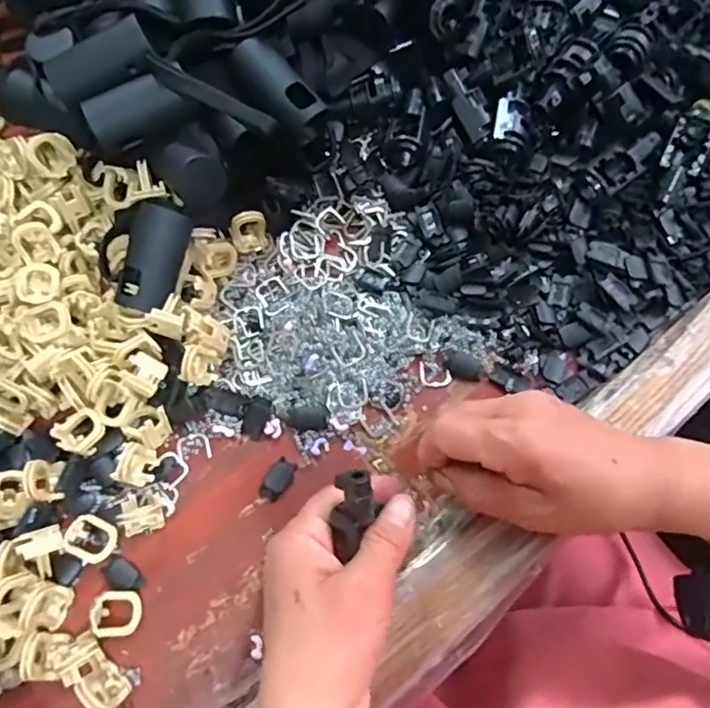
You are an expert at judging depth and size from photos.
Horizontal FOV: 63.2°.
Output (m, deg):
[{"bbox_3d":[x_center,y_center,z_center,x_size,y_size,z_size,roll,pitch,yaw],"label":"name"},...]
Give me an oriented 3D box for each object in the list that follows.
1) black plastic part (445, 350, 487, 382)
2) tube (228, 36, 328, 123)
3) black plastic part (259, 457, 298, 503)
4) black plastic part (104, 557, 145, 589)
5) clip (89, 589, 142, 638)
[{"bbox_3d":[0.068,0.008,0.356,0.025,0.004,0.016,18,72,5],"label":"black plastic part"},{"bbox_3d":[-0.047,-0.160,0.348,0.029,0.029,0.061,-36,76,-12],"label":"tube"},{"bbox_3d":[-0.045,0.072,0.332,0.014,0.004,0.024,29,74,8],"label":"black plastic part"},{"bbox_3d":[-0.125,0.120,0.313,0.023,0.004,0.012,34,75,10],"label":"black plastic part"},{"bbox_3d":[-0.125,0.136,0.302,0.025,0.008,0.022,2,67,-28],"label":"clip"}]

